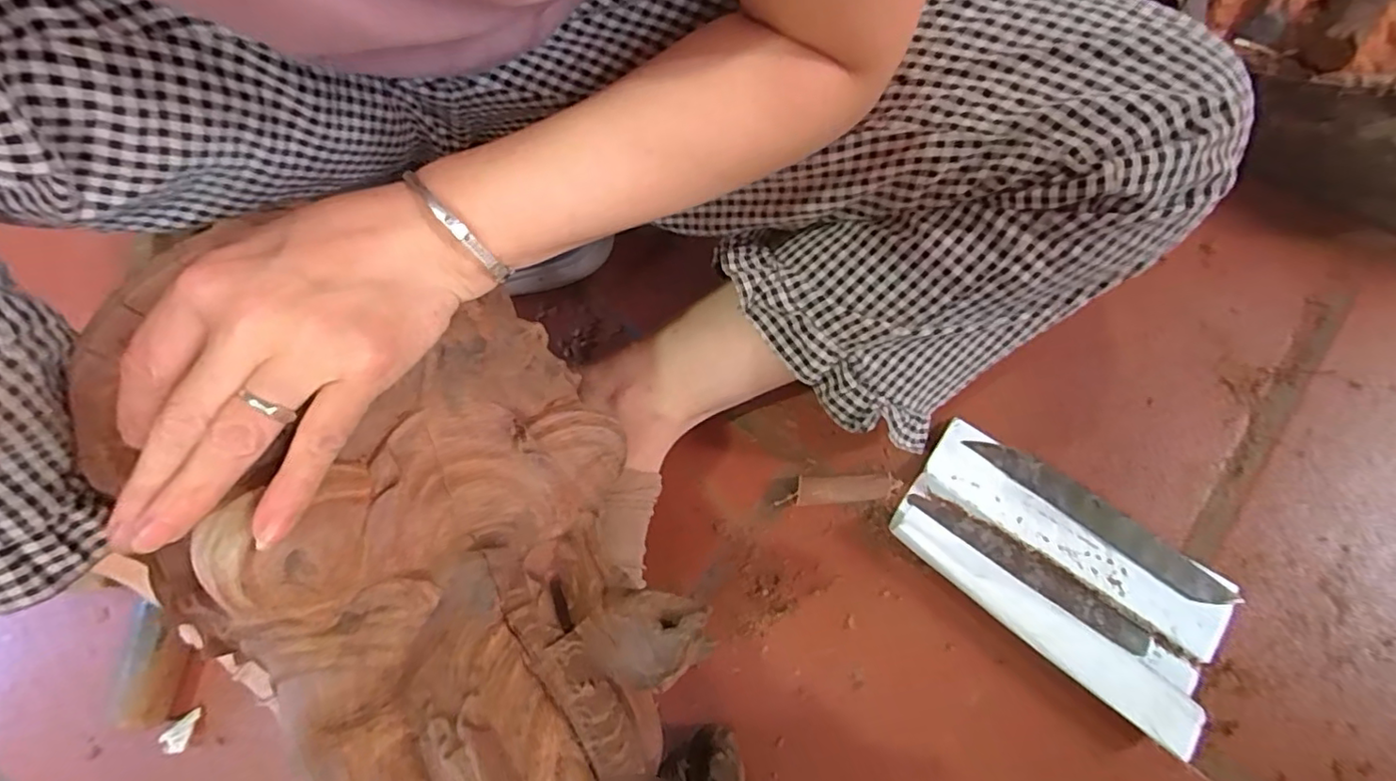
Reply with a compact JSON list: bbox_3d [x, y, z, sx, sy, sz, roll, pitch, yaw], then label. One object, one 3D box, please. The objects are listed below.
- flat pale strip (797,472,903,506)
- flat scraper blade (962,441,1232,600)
[{"bbox_3d":[0.106,0.070,0.435,0.070,0.013,0.020,-3,72,1],"label":"flat pale strip"},{"bbox_3d":[0.277,0.086,0.421,0.186,0.008,0.023,37,77,13],"label":"flat scraper blade"}]

